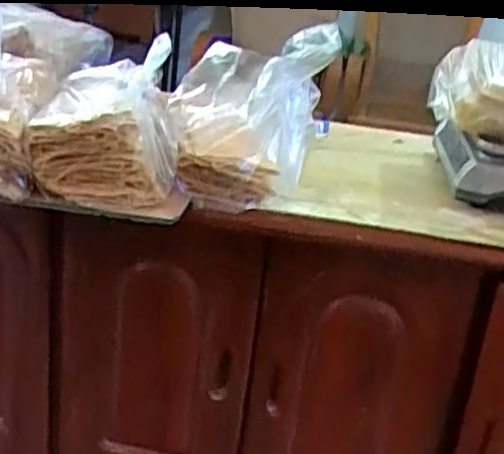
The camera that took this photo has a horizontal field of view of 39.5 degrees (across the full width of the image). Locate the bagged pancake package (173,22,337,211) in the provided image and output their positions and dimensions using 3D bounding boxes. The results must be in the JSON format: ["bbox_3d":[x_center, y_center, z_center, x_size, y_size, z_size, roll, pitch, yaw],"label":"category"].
[{"bbox_3d":[-0.005,-0.161,0.974,0.191,0.232,0.186,4,24,-8],"label":"bagged pancake package"}]

